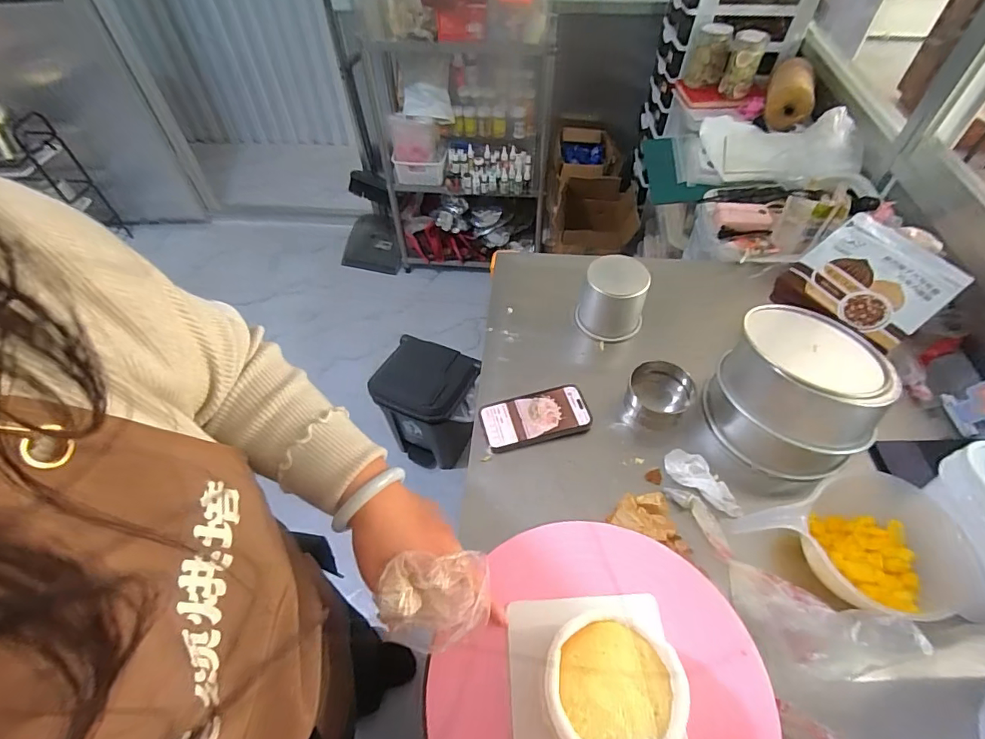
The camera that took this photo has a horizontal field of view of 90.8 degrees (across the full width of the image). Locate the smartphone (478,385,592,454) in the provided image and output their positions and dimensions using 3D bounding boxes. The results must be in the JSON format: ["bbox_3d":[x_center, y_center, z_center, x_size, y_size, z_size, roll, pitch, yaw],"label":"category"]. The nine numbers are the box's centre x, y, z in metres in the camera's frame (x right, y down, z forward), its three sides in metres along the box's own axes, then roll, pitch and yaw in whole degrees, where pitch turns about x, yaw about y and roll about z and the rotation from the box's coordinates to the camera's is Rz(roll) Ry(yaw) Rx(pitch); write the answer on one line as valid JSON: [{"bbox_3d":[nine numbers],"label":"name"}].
[{"bbox_3d":[0.065,0.072,0.718,0.158,0.017,0.080,-10,53,-6],"label":"smartphone"}]

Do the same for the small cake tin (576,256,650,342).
[{"bbox_3d":[0.199,-0.119,0.813,0.108,0.104,0.095,10,53,9],"label":"small cake tin"}]

